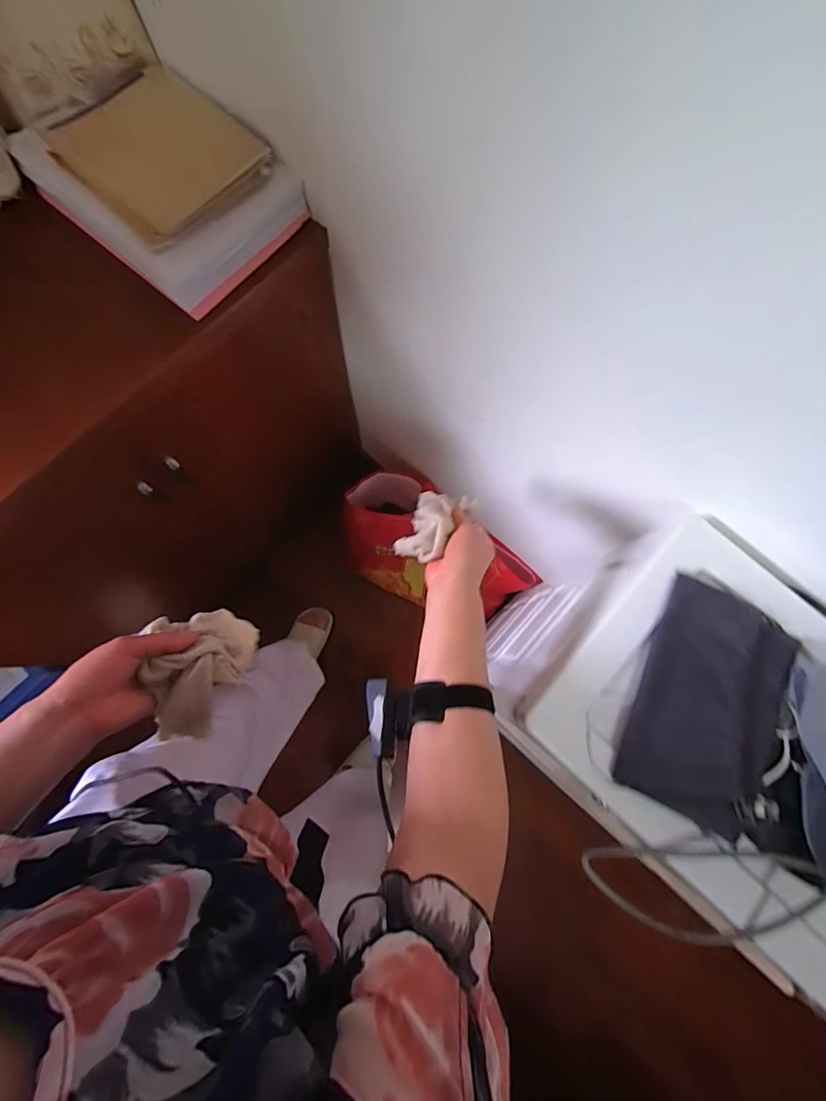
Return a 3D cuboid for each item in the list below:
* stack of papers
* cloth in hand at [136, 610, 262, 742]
[{"bbox_3d":[-0.316,-0.468,0.587,0.298,0.081,0.228,43,80,7],"label":"stack of papers"},{"bbox_3d":[-0.210,0.124,0.466,0.068,0.112,0.114,-7,78,-3],"label":"cloth in hand"}]

